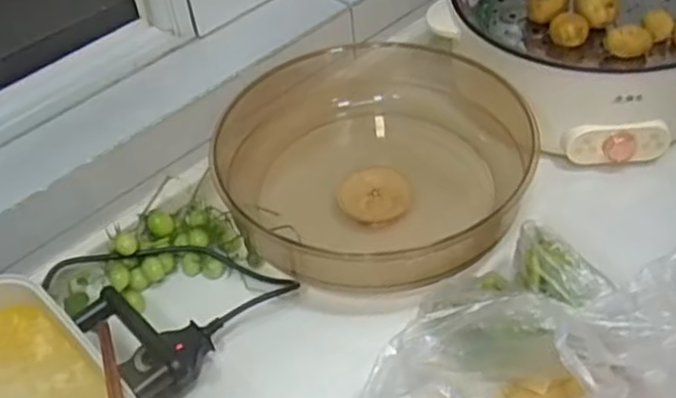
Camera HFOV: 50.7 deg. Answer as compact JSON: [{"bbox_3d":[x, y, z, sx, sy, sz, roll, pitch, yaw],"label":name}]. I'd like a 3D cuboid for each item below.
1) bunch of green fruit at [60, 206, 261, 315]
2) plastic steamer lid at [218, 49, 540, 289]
[{"bbox_3d":[-0.202,0.052,0.796,0.201,0.061,0.107,-18,47,-12],"label":"bunch of green fruit"},{"bbox_3d":[0.036,-0.049,0.853,0.343,0.145,0.385,-18,47,-12],"label":"plastic steamer lid"}]

